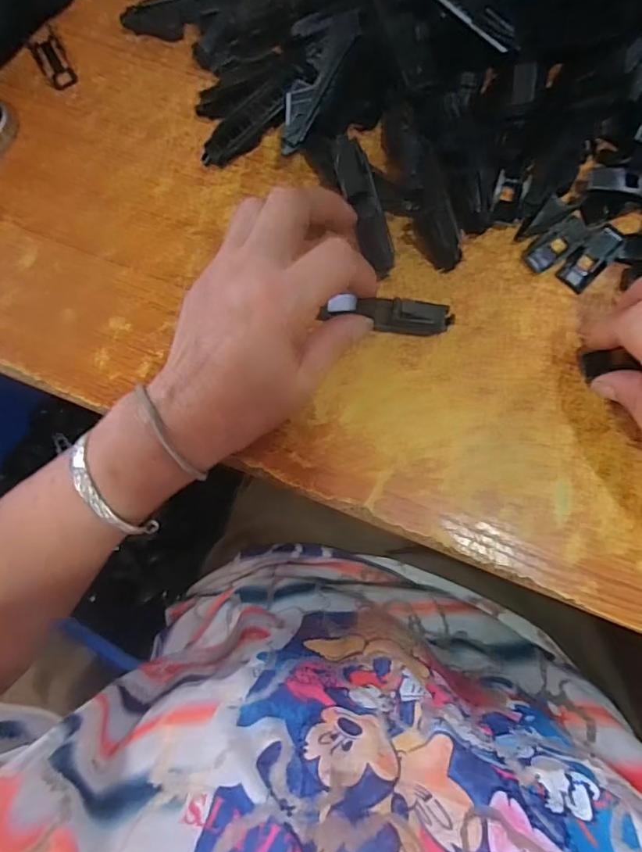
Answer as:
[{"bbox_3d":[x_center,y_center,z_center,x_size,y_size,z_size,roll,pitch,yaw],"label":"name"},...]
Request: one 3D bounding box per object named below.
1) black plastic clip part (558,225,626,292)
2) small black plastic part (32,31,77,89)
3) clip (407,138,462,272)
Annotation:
[{"bbox_3d":[0.160,-0.100,0.301,0.017,0.005,0.042,41,86,8],"label":"black plastic clip part"},{"bbox_3d":[-0.179,-0.243,0.341,0.017,0.004,0.044,-29,82,-1],"label":"small black plastic part"},{"bbox_3d":[0.064,-0.127,0.295,0.023,0.012,0.072,-14,98,3],"label":"clip"}]

